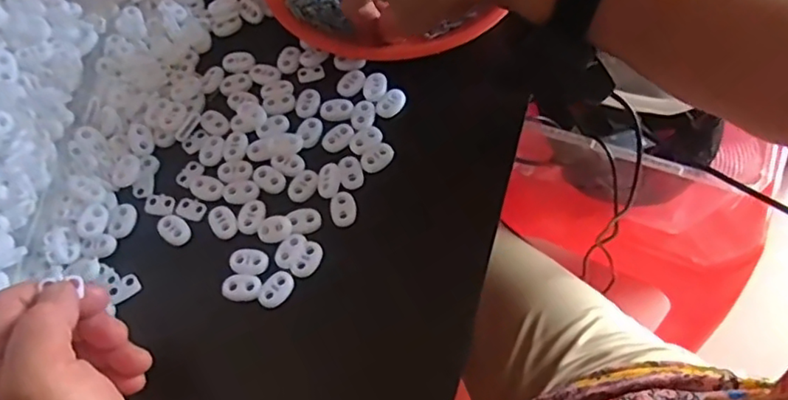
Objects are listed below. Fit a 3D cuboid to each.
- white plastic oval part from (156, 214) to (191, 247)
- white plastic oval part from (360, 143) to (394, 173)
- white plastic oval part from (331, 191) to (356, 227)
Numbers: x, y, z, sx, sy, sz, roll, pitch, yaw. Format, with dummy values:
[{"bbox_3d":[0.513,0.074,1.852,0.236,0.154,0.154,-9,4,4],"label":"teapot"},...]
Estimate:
[{"bbox_3d":[-0.135,0.018,0.357,0.017,0.004,0.023,-35,65,-15],"label":"white plastic oval part"},{"bbox_3d":[-0.011,-0.027,0.371,0.022,0.004,0.015,-33,64,-14],"label":"white plastic oval part"},{"bbox_3d":[-0.031,0.006,0.354,0.015,0.004,0.023,-7,61,0],"label":"white plastic oval part"}]

